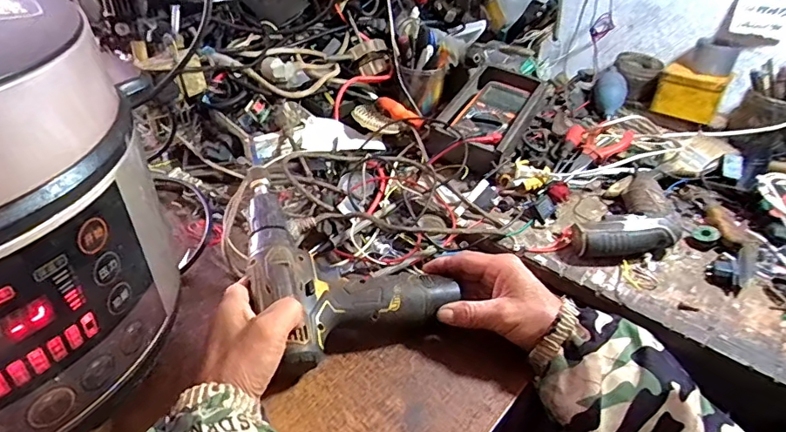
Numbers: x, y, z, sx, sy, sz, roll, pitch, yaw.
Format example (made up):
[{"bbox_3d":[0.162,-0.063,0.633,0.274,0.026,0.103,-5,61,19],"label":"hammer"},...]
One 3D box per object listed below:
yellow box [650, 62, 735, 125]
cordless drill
[{"bbox_3d":[0.549,-0.227,0.913,0.107,0.074,0.072,28,43,28],"label":"yellow box"},{"bbox_3d":[-0.061,0.046,0.500,0.177,0.092,0.196,-18,43,-26],"label":"cordless drill"}]

